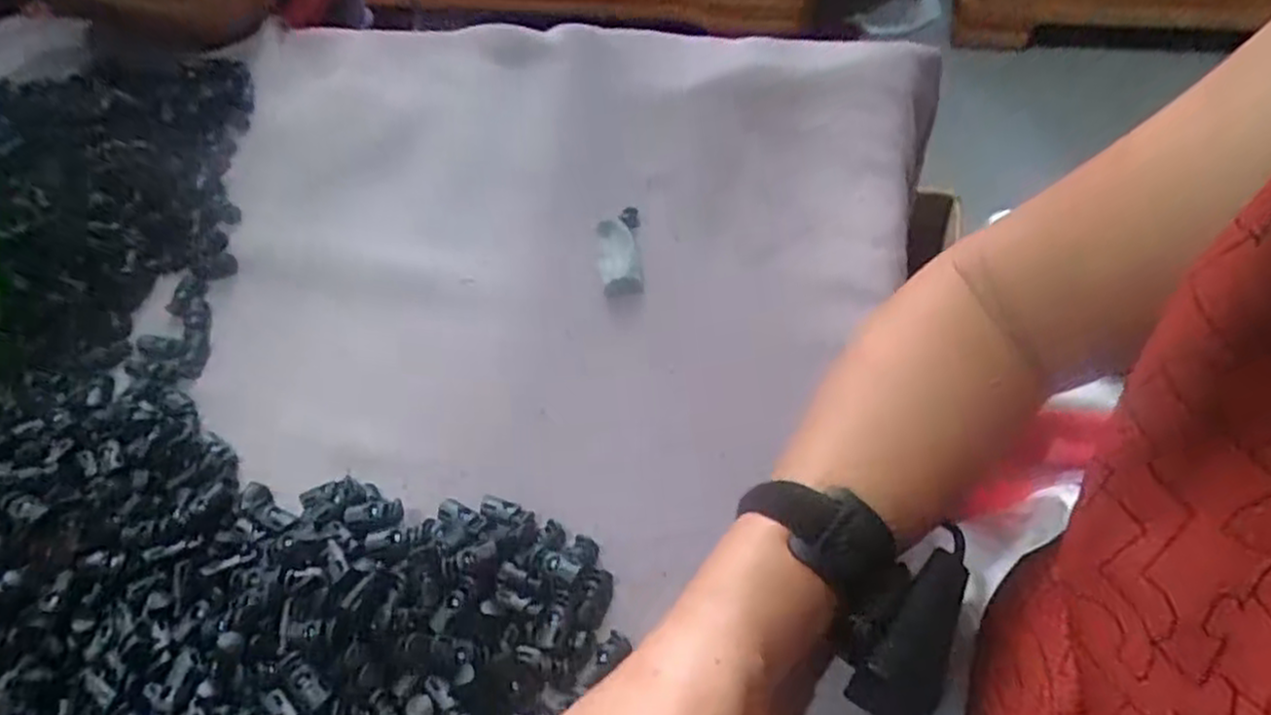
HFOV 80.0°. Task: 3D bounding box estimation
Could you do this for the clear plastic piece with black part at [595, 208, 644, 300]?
[{"bbox_3d":[-0.010,-0.066,0.471,0.026,0.010,0.066,-6,56,5],"label":"clear plastic piece with black part"}]

